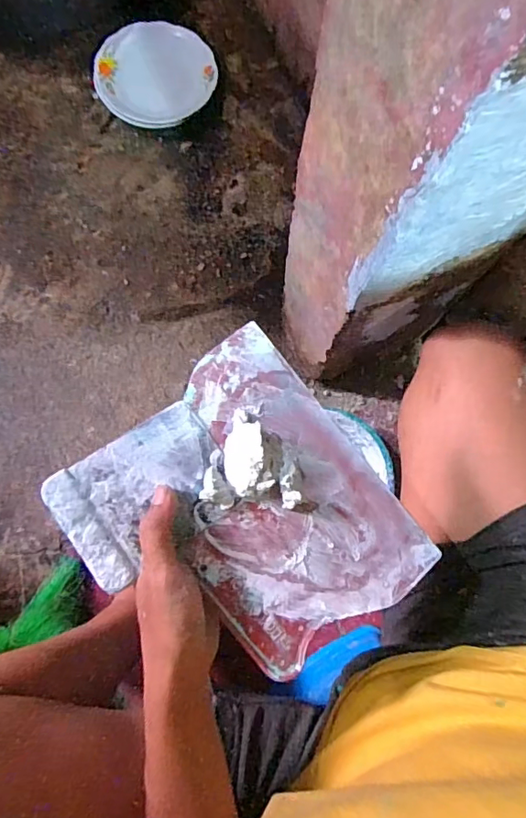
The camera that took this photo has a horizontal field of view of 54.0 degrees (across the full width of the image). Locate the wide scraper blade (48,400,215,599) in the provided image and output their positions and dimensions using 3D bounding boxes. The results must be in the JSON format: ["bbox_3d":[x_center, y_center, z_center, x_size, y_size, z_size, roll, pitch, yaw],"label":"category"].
[{"bbox_3d":[-0.073,0.050,0.324,0.104,0.004,0.075,-35,93,-19],"label":"wide scraper blade"}]

